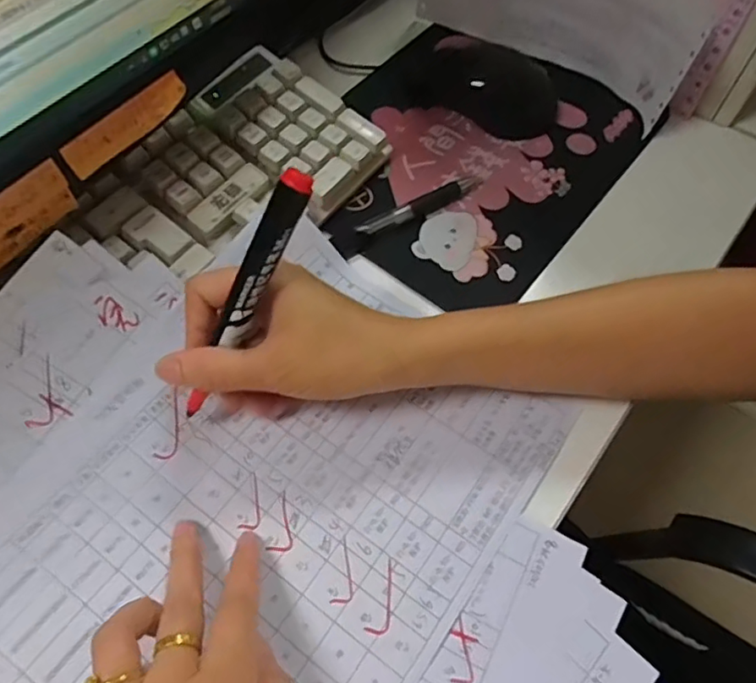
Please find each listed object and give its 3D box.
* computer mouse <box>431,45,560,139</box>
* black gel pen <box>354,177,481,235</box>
[{"bbox_3d":[0.091,-0.191,0.431,0.092,0.028,0.056,38,67,16],"label":"computer mouse"},{"bbox_3d":[0.029,-0.091,0.384,0.094,0.008,0.013,-30,67,-17],"label":"black gel pen"}]

